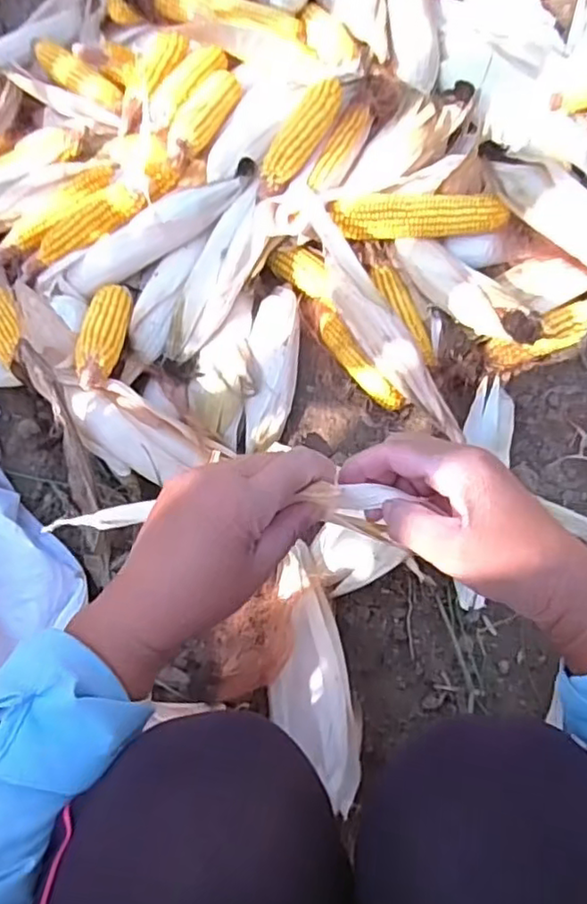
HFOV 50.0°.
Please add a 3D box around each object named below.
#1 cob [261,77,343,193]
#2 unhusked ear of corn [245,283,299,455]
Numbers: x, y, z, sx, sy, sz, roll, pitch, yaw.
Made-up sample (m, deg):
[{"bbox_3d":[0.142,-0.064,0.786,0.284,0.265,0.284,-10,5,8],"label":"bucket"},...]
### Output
[{"bbox_3d":[0.011,-0.361,0.724,0.047,0.042,0.167,28,76,12],"label":"cob"},{"bbox_3d":[-0.024,-0.104,0.730,0.055,0.039,0.210,3,72,5],"label":"unhusked ear of corn"}]

